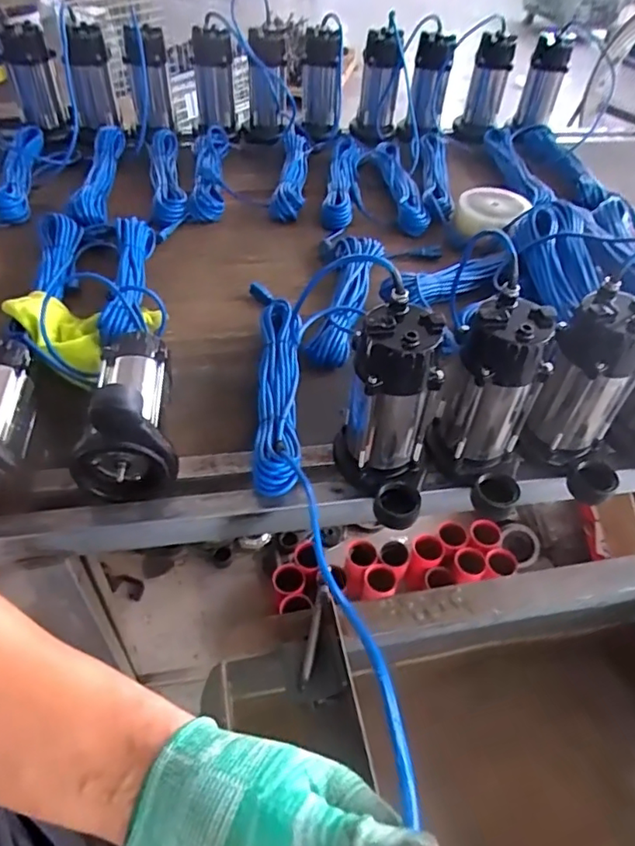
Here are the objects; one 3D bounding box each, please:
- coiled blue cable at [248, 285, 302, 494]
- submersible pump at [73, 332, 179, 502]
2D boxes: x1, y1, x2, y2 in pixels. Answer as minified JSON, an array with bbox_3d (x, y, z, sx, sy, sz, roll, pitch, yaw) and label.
[{"bbox_3d":[-0.057,-0.082,0.851,0.078,0.064,0.438,-1,48,-5],"label":"coiled blue cable"},{"bbox_3d":[-0.253,-0.036,0.734,0.119,0.165,0.223,-8,49,-11],"label":"submersible pump"}]

